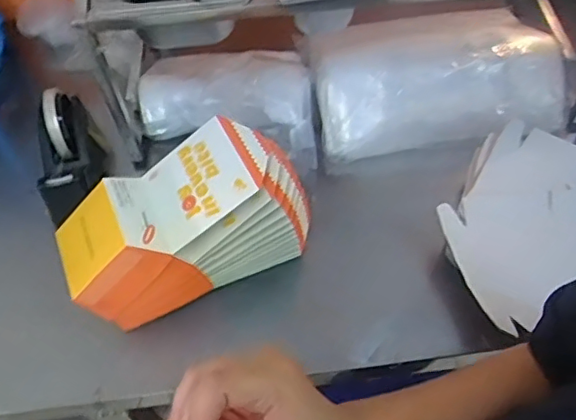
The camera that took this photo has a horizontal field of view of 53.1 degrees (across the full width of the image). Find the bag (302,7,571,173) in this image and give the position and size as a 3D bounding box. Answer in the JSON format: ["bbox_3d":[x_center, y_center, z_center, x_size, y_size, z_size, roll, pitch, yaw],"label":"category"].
[{"bbox_3d":[0.192,-0.175,0.764,0.313,0.095,0.190,-7,54,-2],"label":"bag"}]

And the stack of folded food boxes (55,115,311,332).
[{"bbox_3d":[-0.107,0.010,0.615,0.262,0.138,0.110,-23,56,-13],"label":"stack of folded food boxes"}]

